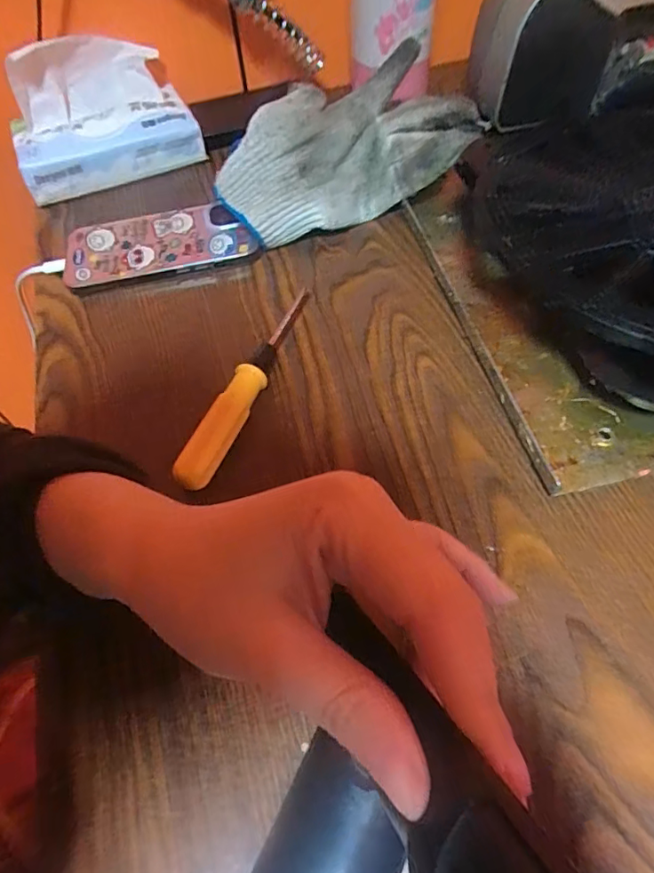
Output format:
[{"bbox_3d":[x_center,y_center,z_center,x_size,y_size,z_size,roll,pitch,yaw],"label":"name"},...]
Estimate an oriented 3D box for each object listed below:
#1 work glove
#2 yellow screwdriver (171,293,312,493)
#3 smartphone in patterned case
[{"bbox_3d":[0.015,-0.212,0.387,0.195,0.078,0.090,-14,58,-4],"label":"work glove"},{"bbox_3d":[-0.044,-0.035,0.309,0.017,0.017,0.153,20,60,15],"label":"yellow screwdriver"},{"bbox_3d":[-0.126,-0.146,0.380,0.139,0.014,0.067,-11,68,2],"label":"smartphone in patterned case"}]

